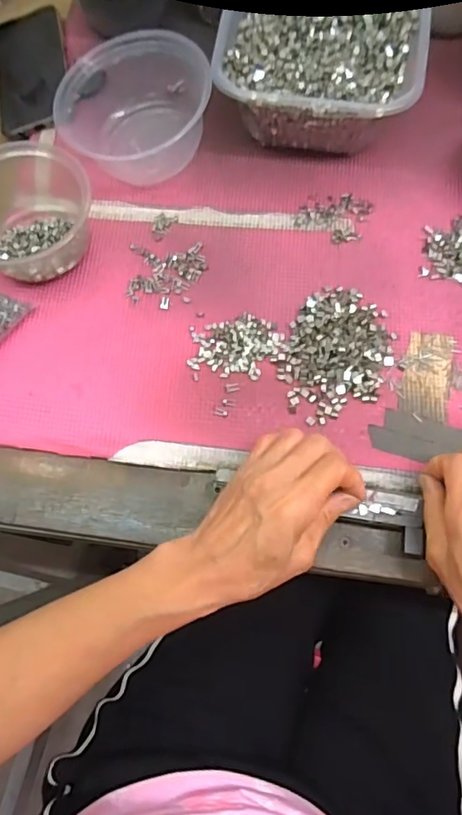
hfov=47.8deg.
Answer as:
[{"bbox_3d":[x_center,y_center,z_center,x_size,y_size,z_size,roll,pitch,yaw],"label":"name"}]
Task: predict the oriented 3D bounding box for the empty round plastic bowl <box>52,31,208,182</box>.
[{"bbox_3d":[-0.081,-0.278,0.471,0.120,0.070,0.129,-1,73,2],"label":"empty round plastic bowl"}]

